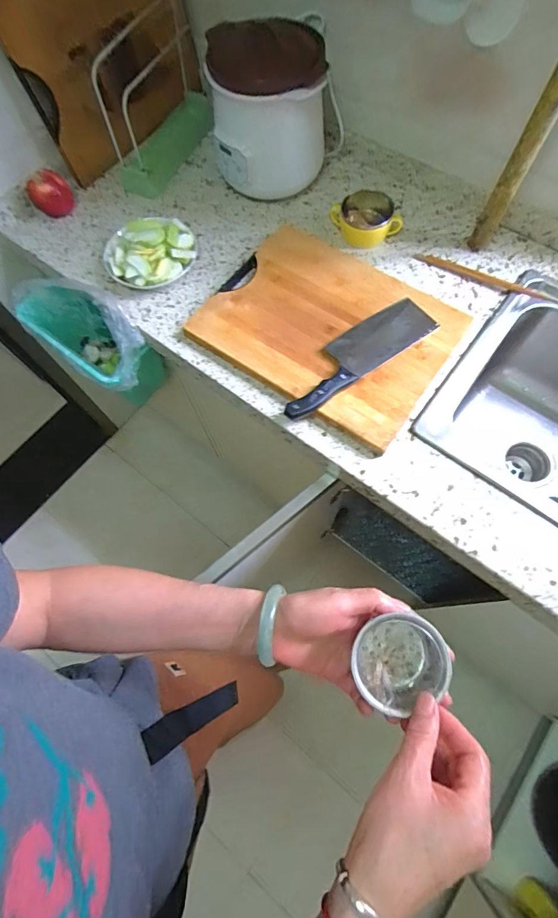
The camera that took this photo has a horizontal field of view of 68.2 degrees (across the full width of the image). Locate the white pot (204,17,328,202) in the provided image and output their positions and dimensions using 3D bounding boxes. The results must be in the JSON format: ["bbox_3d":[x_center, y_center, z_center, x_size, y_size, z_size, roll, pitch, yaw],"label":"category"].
[{"bbox_3d":[-0.019,-0.598,0.748,0.188,0.226,0.175,-1,69,2],"label":"white pot"}]

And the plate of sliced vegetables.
[{"bbox_3d":[-0.236,-0.381,0.758,0.167,0.054,0.147,-30,70,-9],"label":"plate of sliced vegetables"}]

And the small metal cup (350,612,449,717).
[{"bbox_3d":[0.096,0.164,0.338,0.072,0.041,0.065,-22,69,-6],"label":"small metal cup"}]

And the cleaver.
[{"bbox_3d":[0.119,-0.167,0.654,0.290,0.022,0.083,-35,71,-10],"label":"cleaver"}]

